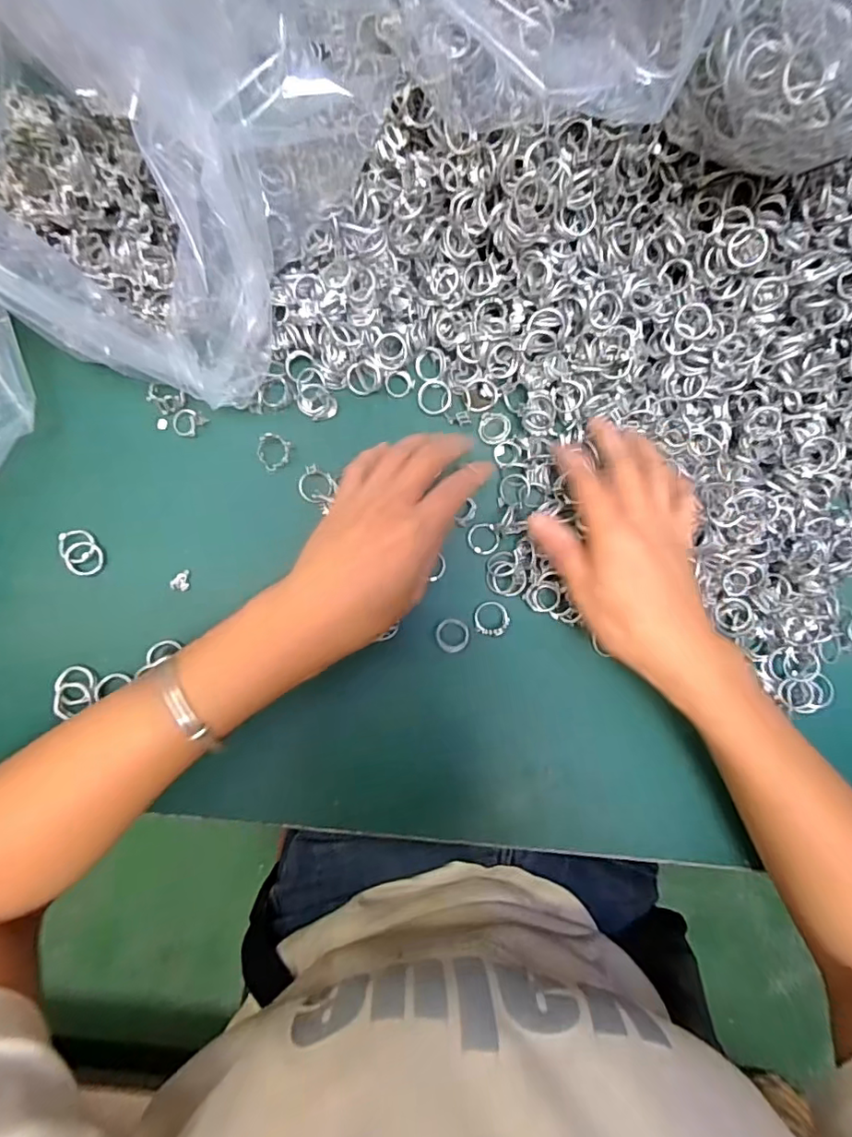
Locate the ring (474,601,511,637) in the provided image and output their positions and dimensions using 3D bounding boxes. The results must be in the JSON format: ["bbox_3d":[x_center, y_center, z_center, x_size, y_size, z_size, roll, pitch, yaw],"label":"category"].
[{"bbox_3d":[0.042,0.032,0.352,0.022,0.004,0.022,0,84,-4],"label":"ring"}]

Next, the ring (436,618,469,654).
[{"bbox_3d":[0.017,0.042,0.347,0.021,0.004,0.021,0,84,-4],"label":"ring"}]

